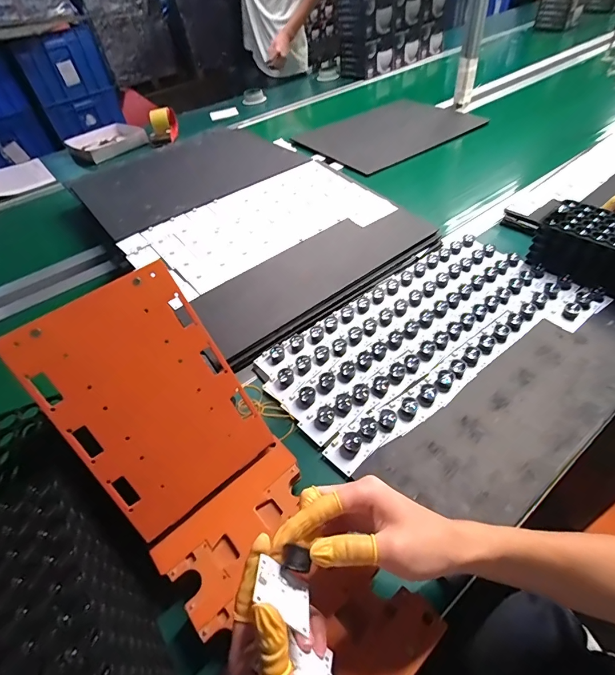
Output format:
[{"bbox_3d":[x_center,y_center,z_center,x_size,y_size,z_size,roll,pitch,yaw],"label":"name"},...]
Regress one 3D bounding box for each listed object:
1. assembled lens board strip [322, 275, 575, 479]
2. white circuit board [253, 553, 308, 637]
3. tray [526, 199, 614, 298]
[{"bbox_3d":[0.227,0.031,0.534,0.478,0.024,0.046,-30,50,-20],"label":"assembled lens board strip"},{"bbox_3d":[-0.017,0.176,0.263,0.042,0.039,0.004,38,94,-1],"label":"white circuit board"},{"bbox_3d":[0.483,-0.135,0.617,0.103,0.095,0.198,-34,51,-23],"label":"tray"}]

